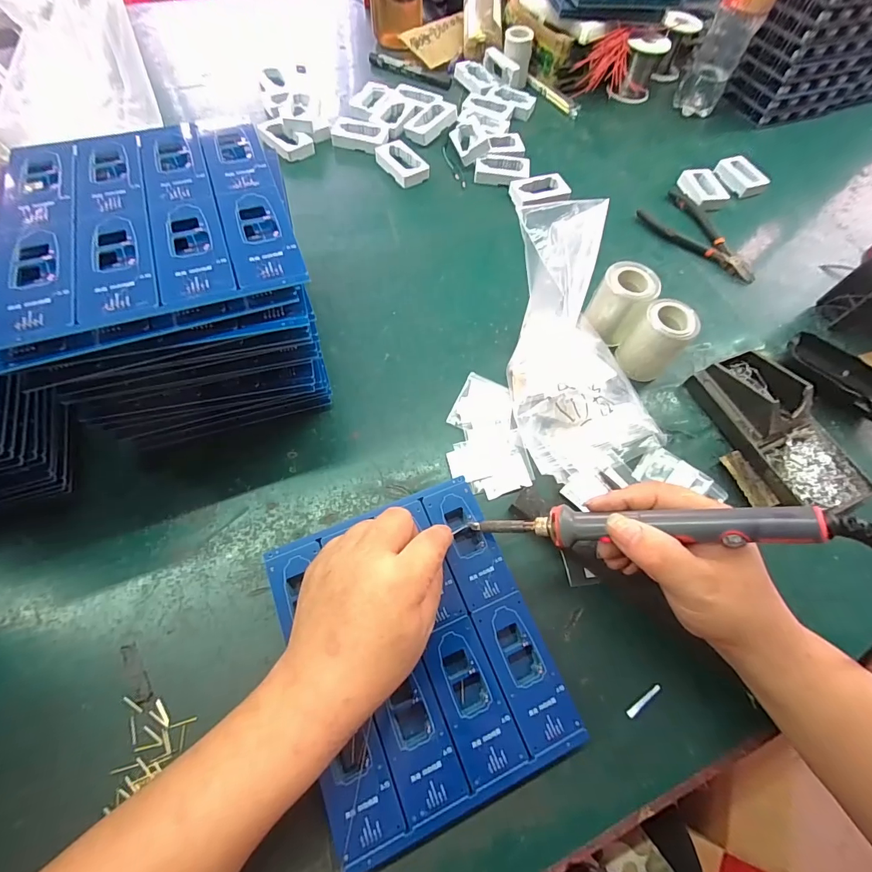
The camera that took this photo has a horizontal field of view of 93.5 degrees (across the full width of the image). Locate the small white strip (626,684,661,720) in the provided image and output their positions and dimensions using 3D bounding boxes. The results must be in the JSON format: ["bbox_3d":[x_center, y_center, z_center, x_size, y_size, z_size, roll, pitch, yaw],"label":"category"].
[{"bbox_3d":[0.147,0.187,0.290,0.031,0.004,0.005,-34,69,-18],"label":"small white strip"}]

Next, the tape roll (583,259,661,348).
[{"bbox_3d":[0.183,-0.129,0.406,0.051,0.066,0.041,37,68,16],"label":"tape roll"}]

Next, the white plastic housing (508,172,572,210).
[{"bbox_3d":[0.132,-0.309,0.519,0.076,0.013,0.048,-15,64,-9],"label":"white plastic housing"}]

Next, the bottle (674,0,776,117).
[{"bbox_3d":[0.413,-0.574,0.548,0.064,0.243,0.064,30,66,13],"label":"bottle"}]

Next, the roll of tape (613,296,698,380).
[{"bbox_3d":[0.208,-0.090,0.390,0.041,0.067,0.046,-40,71,-20],"label":"roll of tape"}]

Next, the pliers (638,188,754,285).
[{"bbox_3d":[0.333,-0.248,0.510,0.088,0.013,0.156,-34,69,-18],"label":"pliers"}]

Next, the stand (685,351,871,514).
[{"bbox_3d":[0.318,-0.009,0.373,0.085,0.039,0.158,-20,65,-12],"label":"stand"}]

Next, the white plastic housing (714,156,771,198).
[{"bbox_3d":[0.418,-0.357,0.562,0.050,0.014,0.067,-20,65,-12],"label":"white plastic housing"}]

